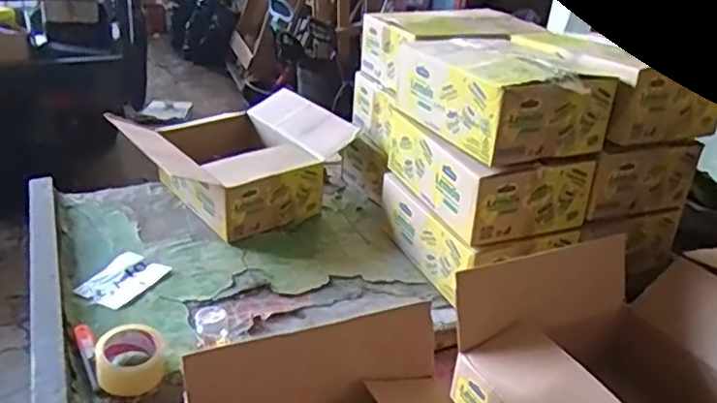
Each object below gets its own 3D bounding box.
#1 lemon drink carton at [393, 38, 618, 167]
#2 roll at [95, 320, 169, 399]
[{"bbox_3d":[0.249,-0.207,1.145,0.242,0.152,0.351,-8,32,-20],"label":"lemon drink carton"},{"bbox_3d":[-0.345,0.238,0.955,0.100,0.051,0.104,4,30,-2],"label":"roll"}]

